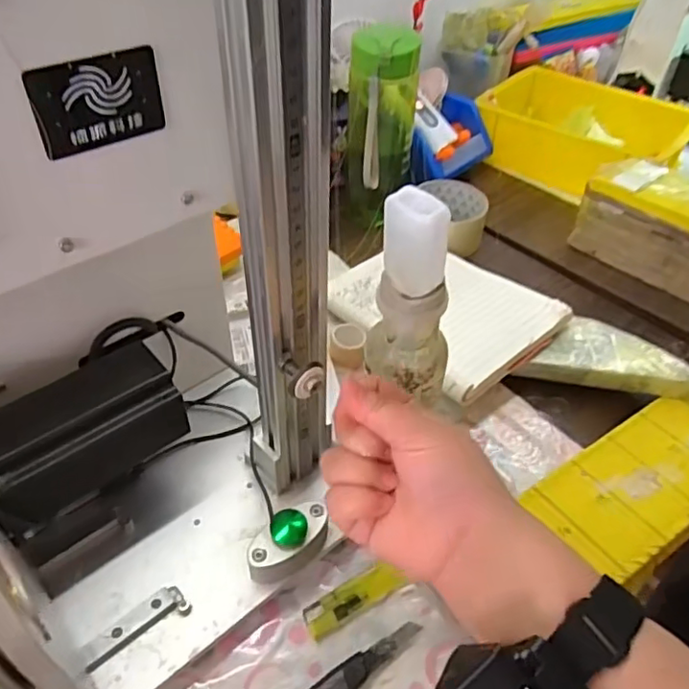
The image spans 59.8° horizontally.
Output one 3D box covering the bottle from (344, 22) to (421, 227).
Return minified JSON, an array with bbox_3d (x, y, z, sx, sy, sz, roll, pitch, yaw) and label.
[{"bbox_3d":[0.038,-0.221,0.614,0.069,0.184,0.072,4,45,3],"label":"bottle"}]

